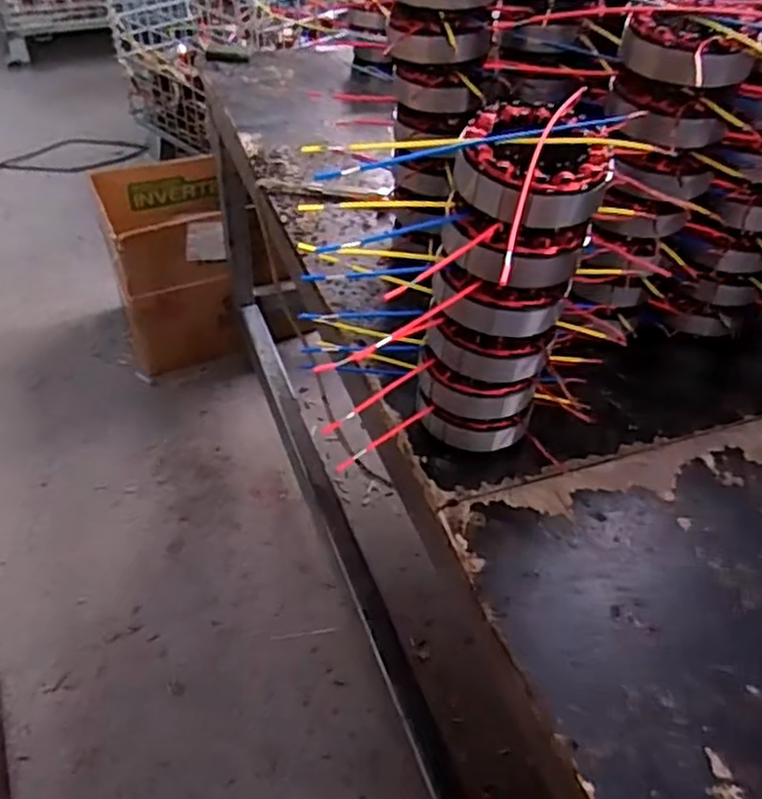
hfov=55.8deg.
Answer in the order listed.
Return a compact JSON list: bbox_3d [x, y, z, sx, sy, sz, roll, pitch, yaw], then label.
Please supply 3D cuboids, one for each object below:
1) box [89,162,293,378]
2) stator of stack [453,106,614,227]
[{"bbox_3d":[-0.411,-0.264,1.434,0.215,0.308,0.296,-15,47,-18],"label":"box"},{"bbox_3d":[0.088,-0.134,0.420,0.085,0.038,0.094,12,44,9],"label":"stator of stack"}]

